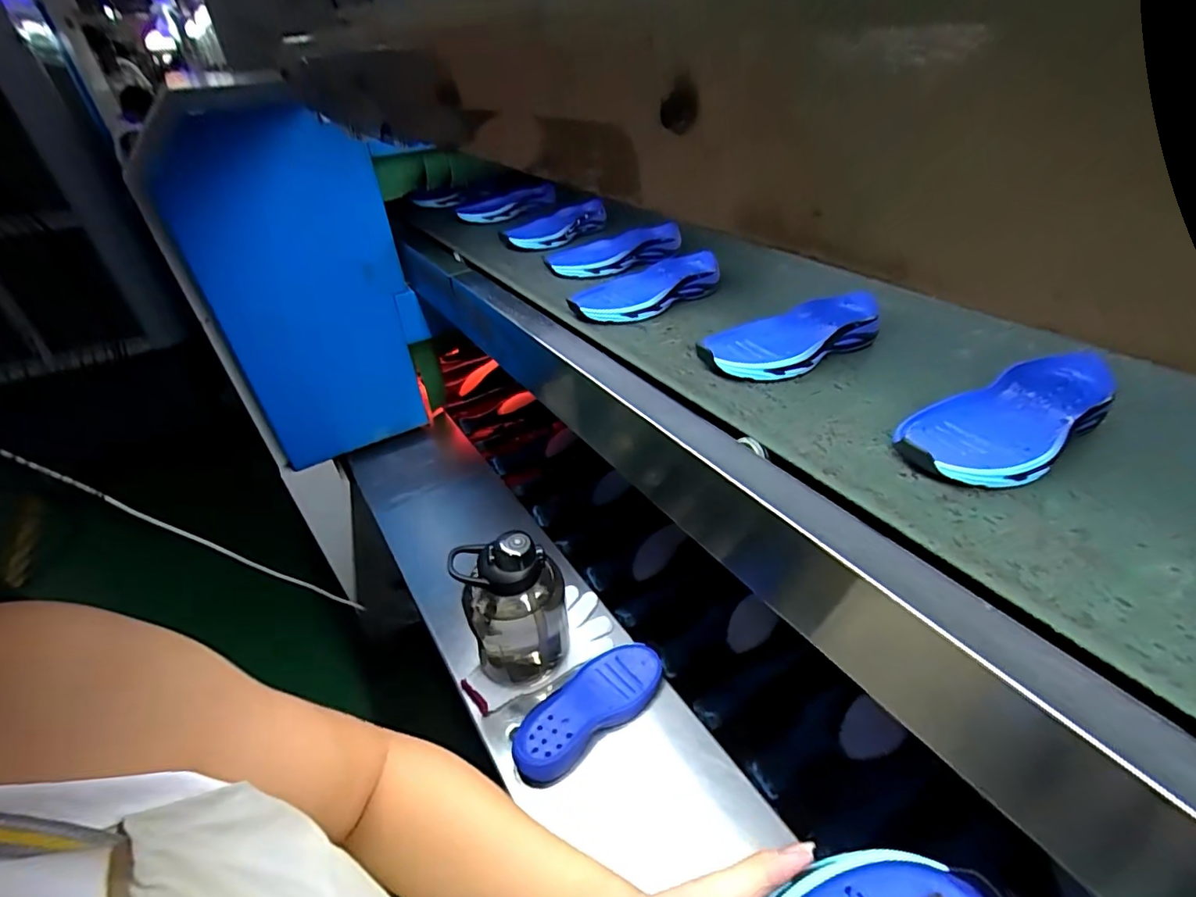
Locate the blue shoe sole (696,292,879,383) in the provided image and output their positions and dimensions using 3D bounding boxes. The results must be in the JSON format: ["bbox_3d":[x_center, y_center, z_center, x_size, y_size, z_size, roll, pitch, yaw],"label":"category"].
[{"bbox_3d":[0.213,-0.118,0.562,0.225,0.030,0.089,-17,36,-13],"label":"blue shoe sole"}]

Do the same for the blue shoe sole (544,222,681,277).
[{"bbox_3d":[0.027,-0.301,0.796,0.211,0.035,0.070,-18,37,-14],"label":"blue shoe sole"}]

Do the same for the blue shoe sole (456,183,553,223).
[{"bbox_3d":[-0.180,-0.478,1.038,0.199,0.044,0.073,-3,37,22],"label":"blue shoe sole"}]

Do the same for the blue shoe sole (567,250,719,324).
[{"bbox_3d":[0.067,-0.212,0.694,0.226,0.028,0.093,-31,41,-29],"label":"blue shoe sole"}]

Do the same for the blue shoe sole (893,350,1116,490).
[{"bbox_3d":[0.345,-0.023,0.432,0.222,0.027,0.085,-20,37,-17],"label":"blue shoe sole"}]

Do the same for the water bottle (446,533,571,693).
[{"bbox_3d":[-0.104,0.207,0.673,0.121,0.216,0.090,-12,39,-9],"label":"water bottle"}]

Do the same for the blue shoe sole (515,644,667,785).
[{"bbox_3d":[-0.011,0.333,0.679,0.216,0.032,0.085,-29,40,-27],"label":"blue shoe sole"}]

